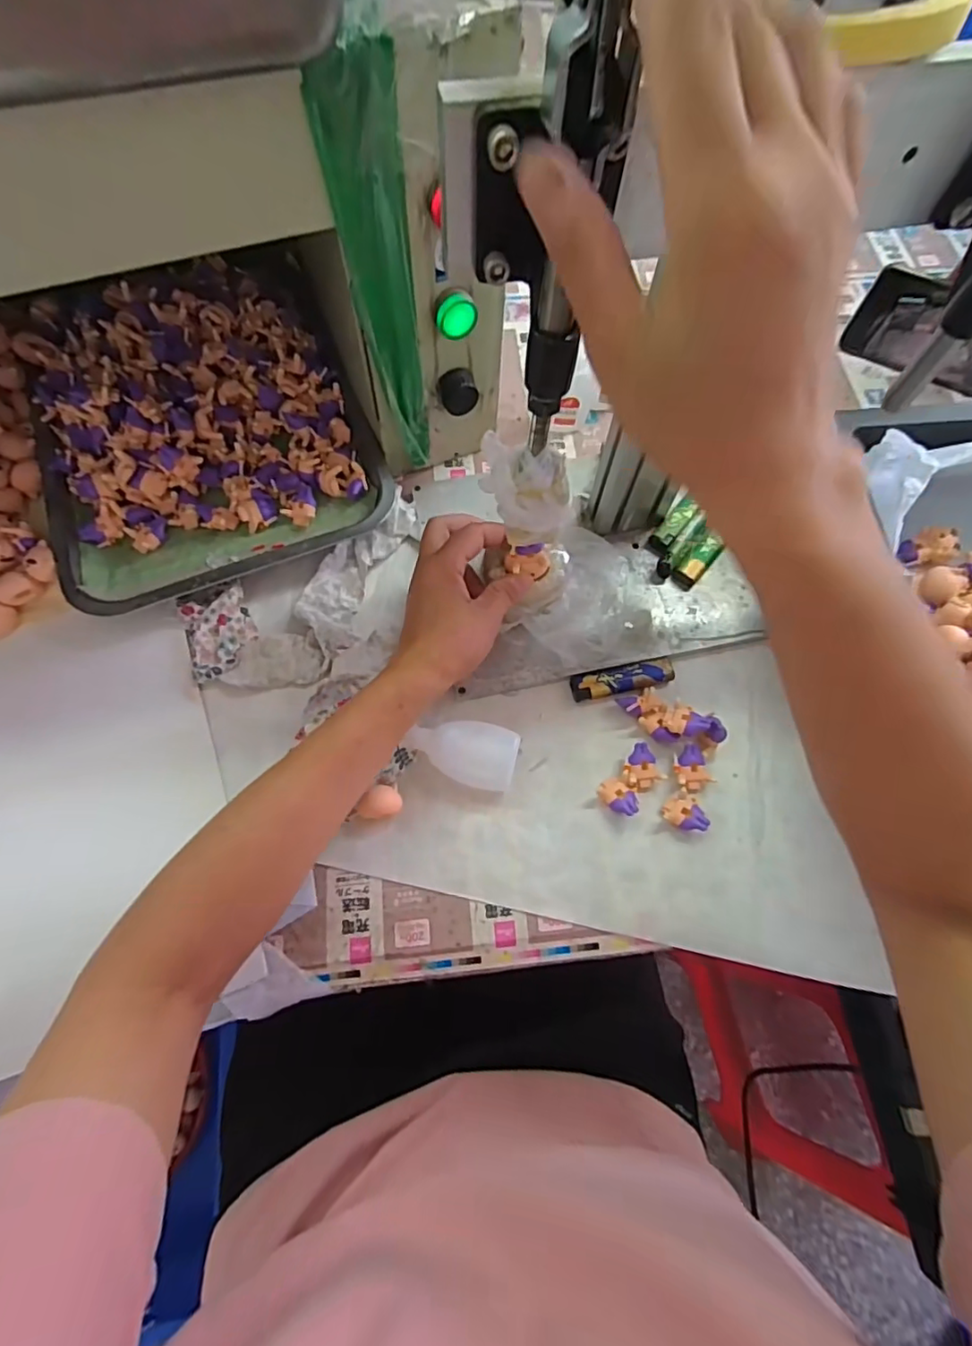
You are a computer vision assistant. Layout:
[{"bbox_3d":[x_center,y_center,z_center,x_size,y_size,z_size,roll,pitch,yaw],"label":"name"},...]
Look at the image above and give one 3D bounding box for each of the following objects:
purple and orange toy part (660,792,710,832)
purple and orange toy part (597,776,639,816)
[{"bbox_3d":[0.143,0.100,0.406,0.028,0.016,0.023,36,72,9],"label":"purple and orange toy part"},{"bbox_3d":[0.097,0.089,0.413,0.029,0.015,0.021,27,70,6],"label":"purple and orange toy part"}]

